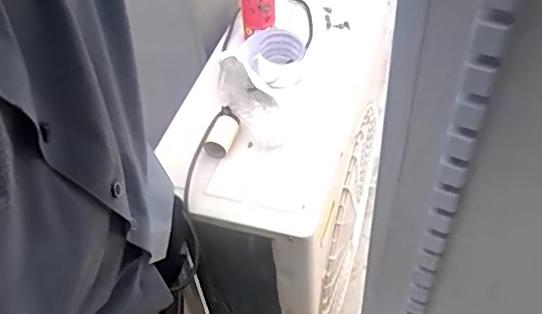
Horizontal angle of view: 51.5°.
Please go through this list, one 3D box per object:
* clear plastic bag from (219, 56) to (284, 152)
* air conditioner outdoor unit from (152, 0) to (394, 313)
[{"bbox_3d":[-0.037,-0.098,0.986,0.084,0.046,0.208,-16,50,-8],"label":"clear plastic bag"},{"bbox_3d":[0.061,-0.010,1.310,0.341,0.759,0.814,7,50,12],"label":"air conditioner outdoor unit"}]

